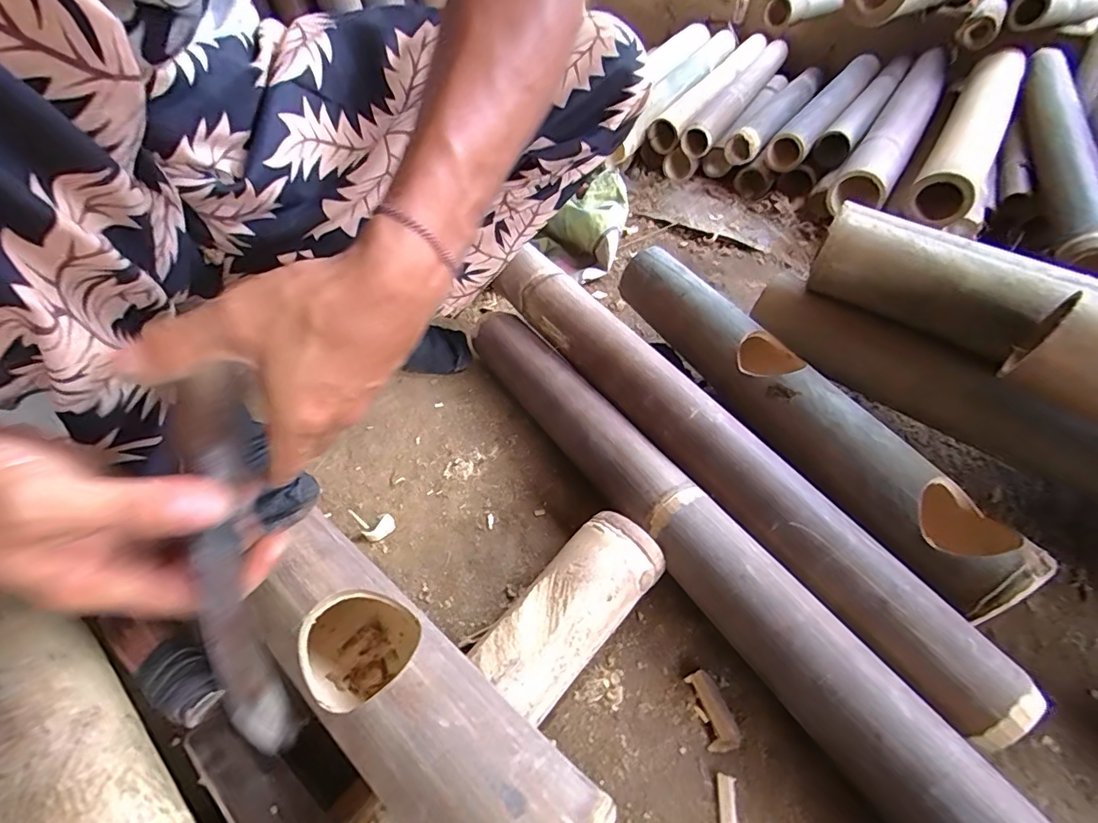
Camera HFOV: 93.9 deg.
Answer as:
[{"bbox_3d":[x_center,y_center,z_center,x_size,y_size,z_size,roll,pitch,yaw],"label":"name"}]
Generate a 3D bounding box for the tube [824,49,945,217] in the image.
[{"bbox_3d":[0.603,-0.496,0.889,0.078,0.078,0.537,26,58,22],"label":"tube"}]

